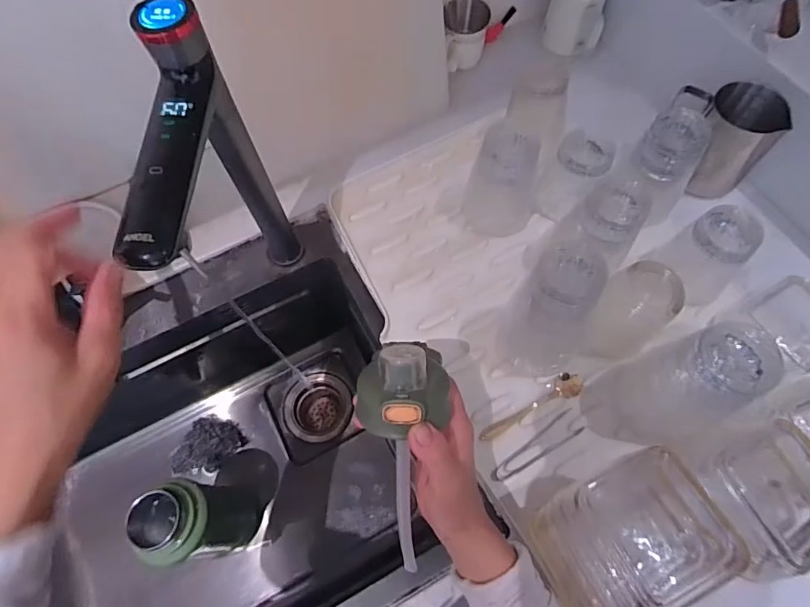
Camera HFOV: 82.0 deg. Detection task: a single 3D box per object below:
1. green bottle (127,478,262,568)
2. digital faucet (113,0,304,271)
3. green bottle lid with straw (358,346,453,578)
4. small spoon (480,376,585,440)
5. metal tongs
[{"bbox_3d":[-0.247,0.266,0.573,0.082,0.189,0.081,-7,67,-1],"label":"green bottle"},{"bbox_3d":[-0.164,-0.071,0.427,0.040,0.307,0.177,3,67,3],"label":"digital faucet"},{"bbox_3d":[0.003,0.125,0.351,0.060,0.205,0.060,-2,23,1],"label":"green bottle lid with straw"},{"bbox_3d":[0.136,0.113,0.499,0.126,0.017,0.025,-27,69,-10],"label":"small spoon"},{"bbox_3d":[0.134,0.148,0.475,0.106,0.015,0.026,-33,70,-12],"label":"metal tongs"}]

